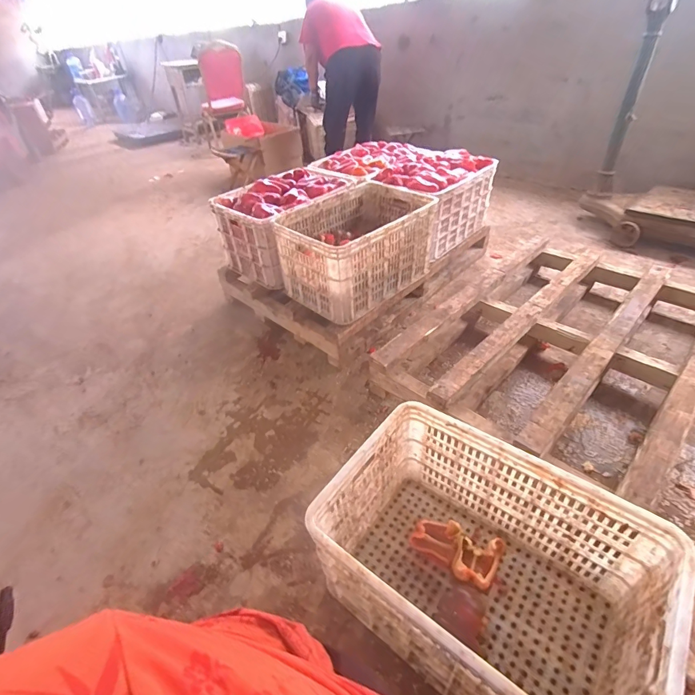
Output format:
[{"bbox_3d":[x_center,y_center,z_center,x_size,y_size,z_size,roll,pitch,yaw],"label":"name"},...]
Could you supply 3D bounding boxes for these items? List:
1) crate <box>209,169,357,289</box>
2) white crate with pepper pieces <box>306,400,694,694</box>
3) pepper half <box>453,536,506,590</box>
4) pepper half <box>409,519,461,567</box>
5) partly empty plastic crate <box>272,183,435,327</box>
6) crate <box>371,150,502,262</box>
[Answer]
[{"bbox_3d":[-0.243,-0.524,1.626,0.401,0.304,0.495,26,49,32],"label":"crate"},{"bbox_3d":[0.239,0.409,0.721,0.519,0.307,0.359,25,49,30],"label":"white crate with pepper pieces"},{"bbox_3d":[0.280,0.462,0.824,0.093,0.061,0.117,16,44,24],"label":"pepper half"},{"bbox_3d":[0.201,0.438,0.876,0.103,0.050,0.091,18,46,24],"label":"pepper half"},{"bbox_3d":[0.041,-0.385,1.441,0.366,0.287,0.543,30,51,35],"label":"partly empty plastic crate"},{"bbox_3d":[0.354,-0.677,1.734,0.420,0.317,0.501,26,49,32],"label":"crate"}]

